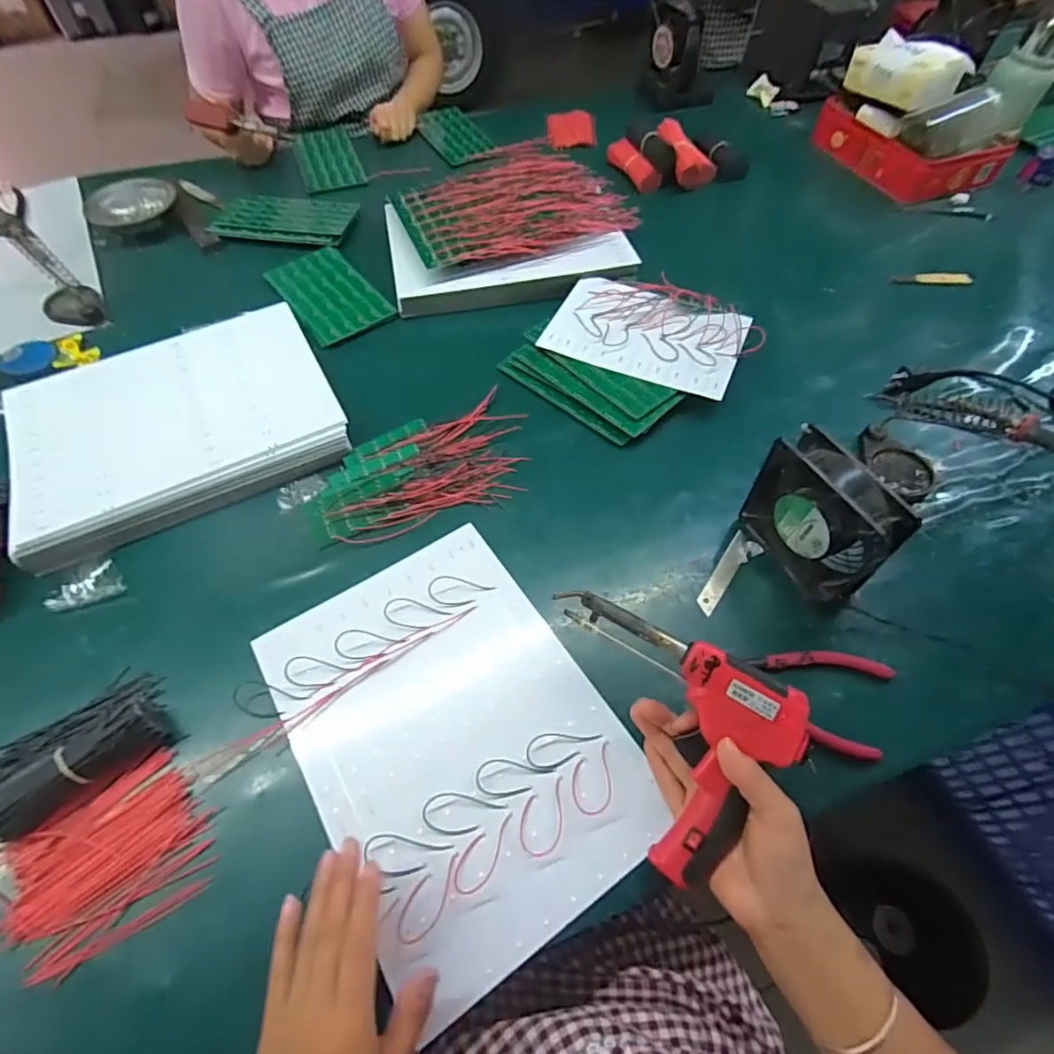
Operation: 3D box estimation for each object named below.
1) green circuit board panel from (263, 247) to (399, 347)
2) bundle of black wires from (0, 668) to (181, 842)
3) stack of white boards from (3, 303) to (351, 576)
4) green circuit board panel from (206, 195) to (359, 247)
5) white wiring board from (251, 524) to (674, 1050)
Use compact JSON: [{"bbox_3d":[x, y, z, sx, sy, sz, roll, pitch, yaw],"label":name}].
[{"bbox_3d":[-0.274,-0.323,0.758,0.107,0.010,0.186,-32,64,-22],"label":"green circuit board panel"},{"bbox_3d":[-0.367,0.175,0.438,0.139,0.046,0.087,-36,61,-21],"label":"bundle of black wires"},{"bbox_3d":[-0.391,-0.122,0.613,0.326,0.037,0.259,-26,64,-13],"label":"stack of white boards"},{"bbox_3d":[-0.366,-0.477,0.847,0.196,0.010,0.124,6,58,2],"label":"green circuit board panel"},{"bbox_3d":[-0.063,0.158,0.451,0.213,0.011,0.321,-29,59,-18],"label":"white wiring board"}]

